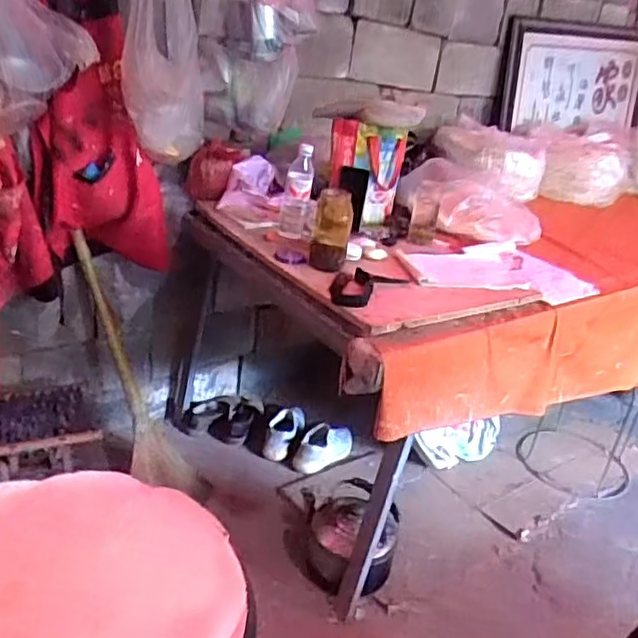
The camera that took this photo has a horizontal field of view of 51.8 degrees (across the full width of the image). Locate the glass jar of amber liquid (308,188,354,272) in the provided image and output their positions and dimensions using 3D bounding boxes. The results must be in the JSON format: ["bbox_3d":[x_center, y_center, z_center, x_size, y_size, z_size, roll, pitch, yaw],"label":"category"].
[{"bbox_3d":[0.027,-0.193,1.452,0.086,0.170,0.082,8,26,0],"label":"glass jar of amber liquid"}]

